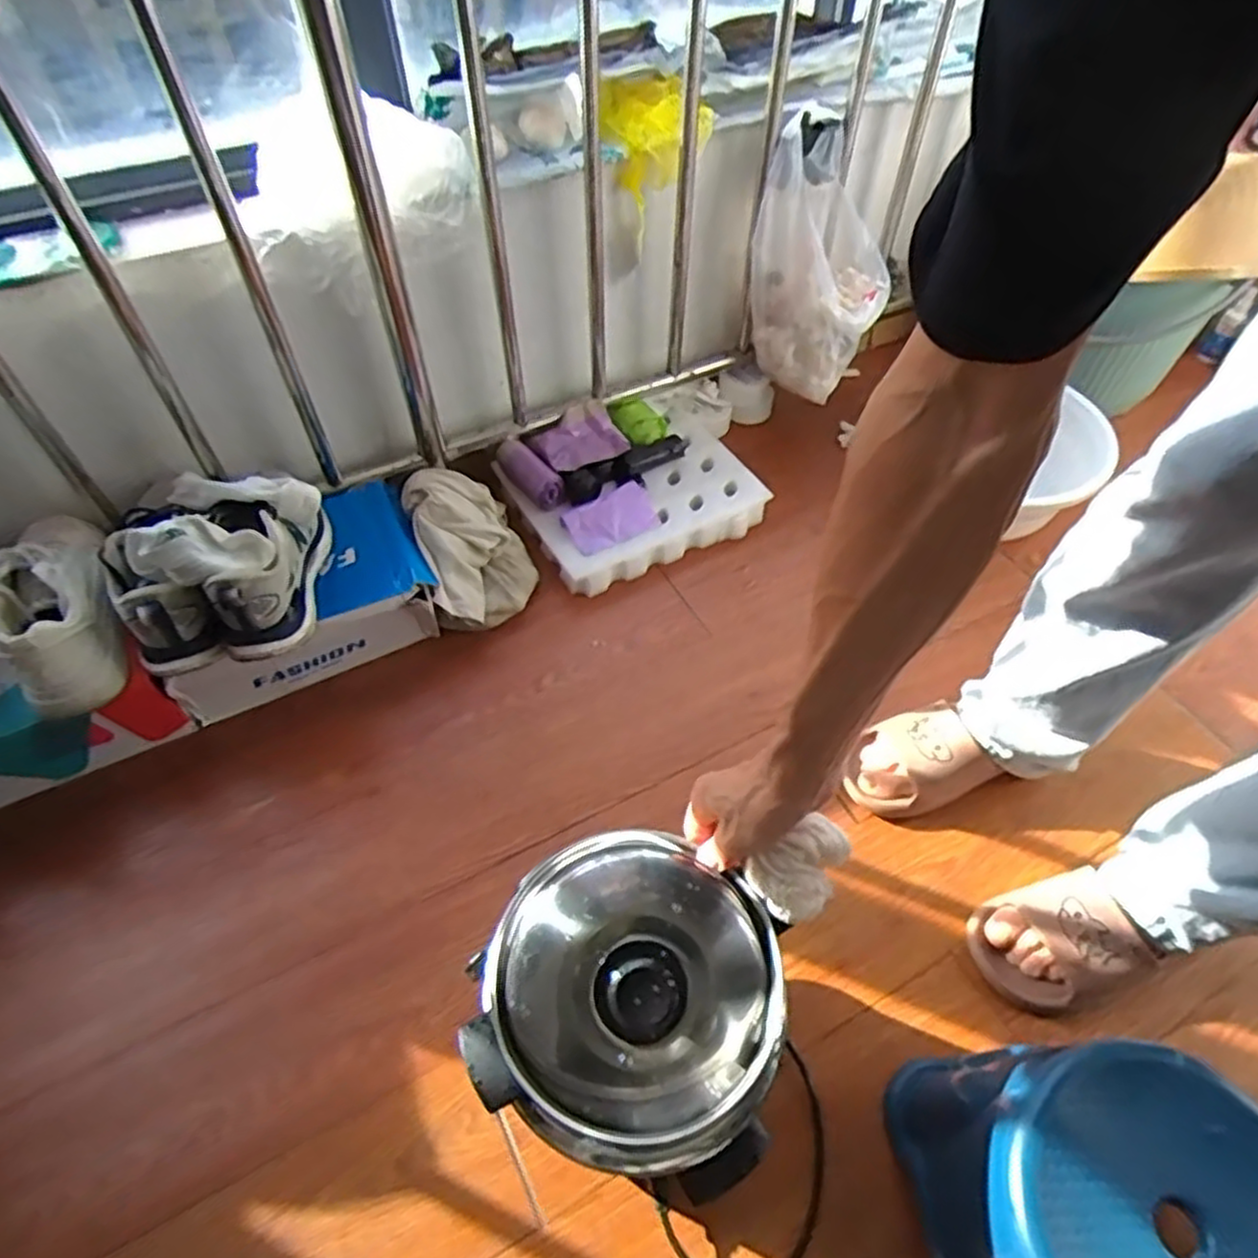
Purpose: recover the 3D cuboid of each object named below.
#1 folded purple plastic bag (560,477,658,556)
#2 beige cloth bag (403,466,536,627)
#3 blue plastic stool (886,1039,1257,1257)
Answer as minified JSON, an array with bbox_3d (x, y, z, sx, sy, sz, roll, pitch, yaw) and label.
[{"bbox_3d":[-0.026,-0.157,1.058,0.133,0.027,0.081,-28,58,-21],"label":"folded purple plastic bag"},{"bbox_3d":[-0.209,-0.113,1.011,0.142,0.138,0.198,-18,55,-14],"label":"beige cloth bag"},{"bbox_3d":[0.342,0.436,0.538,0.223,0.178,0.237,1,51,0],"label":"blue plastic stool"}]

